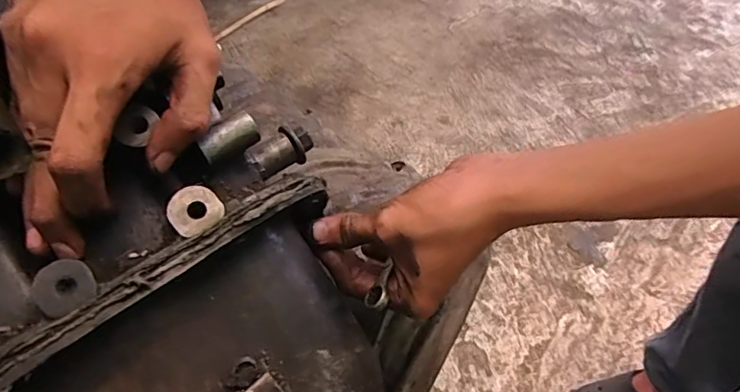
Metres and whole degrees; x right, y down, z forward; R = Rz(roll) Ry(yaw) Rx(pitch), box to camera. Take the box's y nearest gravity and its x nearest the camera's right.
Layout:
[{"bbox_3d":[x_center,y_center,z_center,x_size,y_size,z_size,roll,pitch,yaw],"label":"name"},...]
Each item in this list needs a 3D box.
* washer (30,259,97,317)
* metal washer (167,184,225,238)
[{"bbox_3d":[-0.127,0.038,0.209,0.023,0.004,0.022,7,66,-15],"label":"washer"},{"bbox_3d":[-0.080,0.006,0.231,0.023,0.004,0.022,5,70,-14],"label":"metal washer"}]

